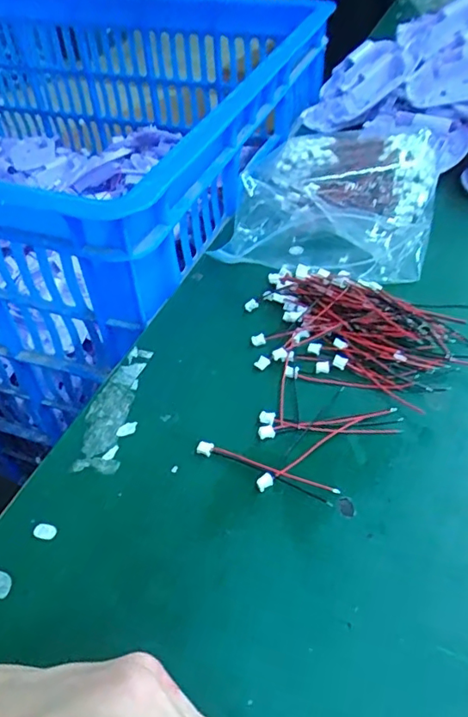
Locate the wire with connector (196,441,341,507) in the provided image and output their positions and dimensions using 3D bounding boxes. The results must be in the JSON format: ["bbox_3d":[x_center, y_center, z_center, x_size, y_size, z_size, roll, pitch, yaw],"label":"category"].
[{"bbox_3d":[0.014,0.053,0.257,0.071,0.005,0.008,17,49,22],"label":"wire with connector"}]

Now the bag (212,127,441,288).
[{"bbox_3d":[0.073,-0.119,0.395,0.132,0.036,0.165,11,47,17],"label":"bag"}]

